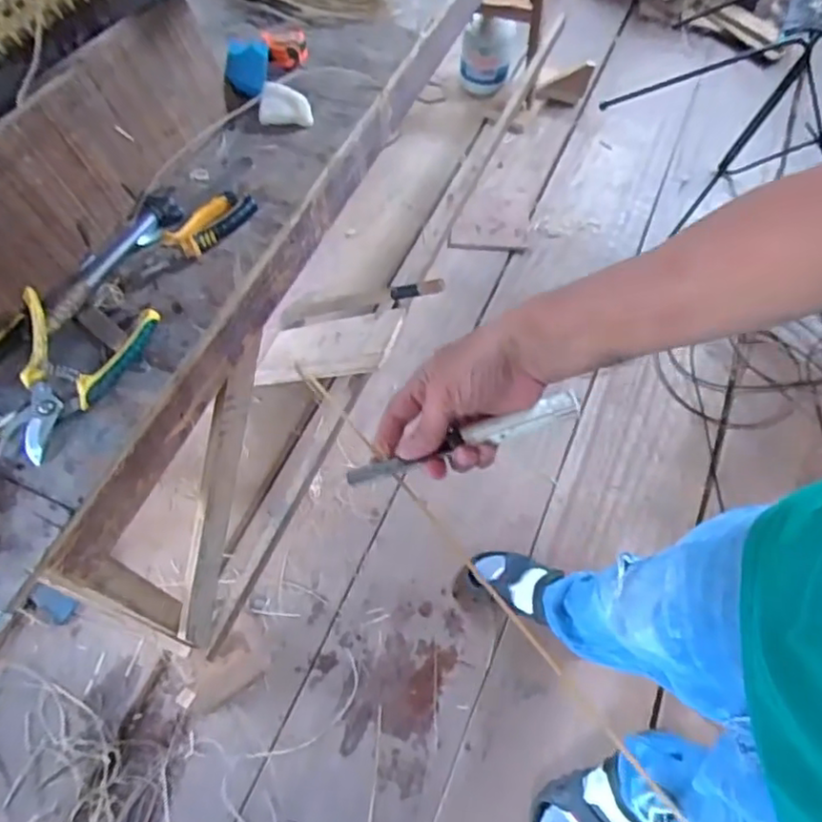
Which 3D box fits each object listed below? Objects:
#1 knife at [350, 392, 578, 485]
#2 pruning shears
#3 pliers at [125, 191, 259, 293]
[{"bbox_3d":[0.041,0.023,0.487,0.185,0.011,0.019,-19,64,-2],"label":"knife"},{"bbox_3d":[-0.360,-0.055,0.643,0.129,0.035,0.180,28,61,17],"label":"pruning shears"},{"bbox_3d":[-0.258,-0.204,0.732,0.172,0.029,0.053,-35,64,-20],"label":"pliers"}]

